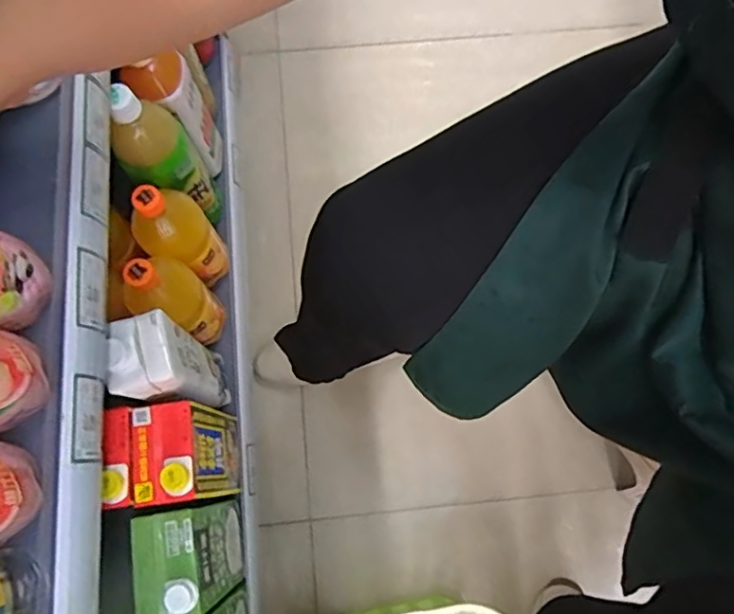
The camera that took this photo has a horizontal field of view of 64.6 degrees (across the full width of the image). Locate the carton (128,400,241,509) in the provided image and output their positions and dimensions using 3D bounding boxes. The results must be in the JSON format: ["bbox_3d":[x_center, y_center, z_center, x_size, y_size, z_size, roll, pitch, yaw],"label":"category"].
[{"bbox_3d":[-0.191,0.157,0.621,0.069,0.178,0.094,-6,74,-2],"label":"carton"}]

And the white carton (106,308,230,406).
[{"bbox_3d":[-0.208,0.067,0.633,0.065,0.216,0.081,-8,74,-3],"label":"white carton"}]

